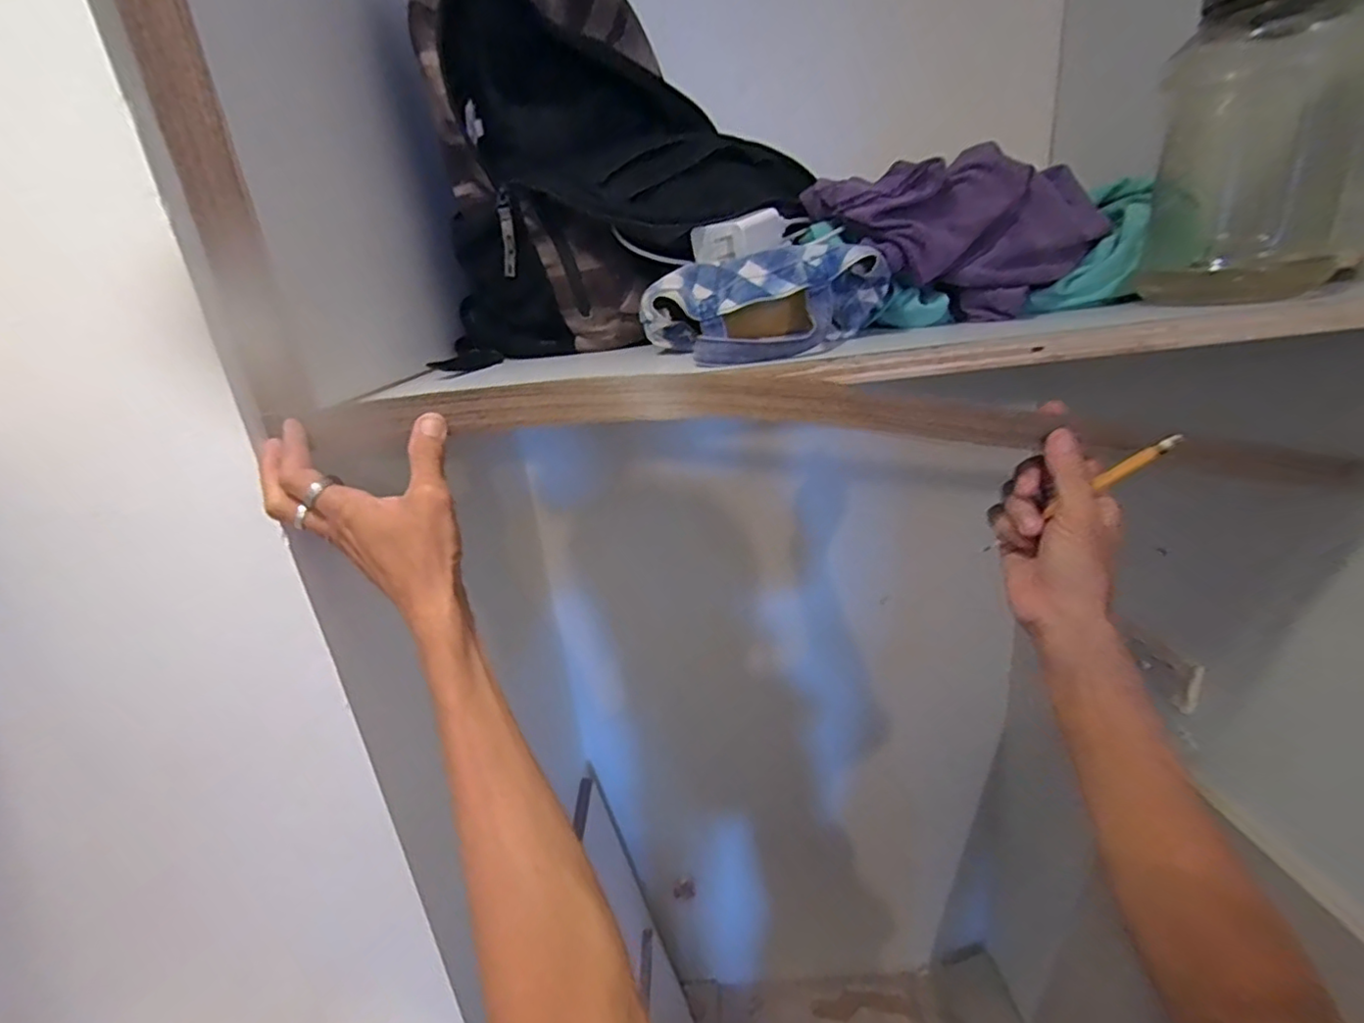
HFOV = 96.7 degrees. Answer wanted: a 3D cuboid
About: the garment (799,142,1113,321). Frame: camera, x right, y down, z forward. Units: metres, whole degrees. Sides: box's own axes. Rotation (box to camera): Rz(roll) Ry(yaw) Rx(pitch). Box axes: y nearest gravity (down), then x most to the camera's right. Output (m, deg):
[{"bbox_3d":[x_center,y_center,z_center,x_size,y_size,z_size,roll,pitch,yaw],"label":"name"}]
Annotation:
[{"bbox_3d":[0.227,-0.225,0.500,0.222,0.110,0.118,-8,21,-5],"label":"garment"}]

